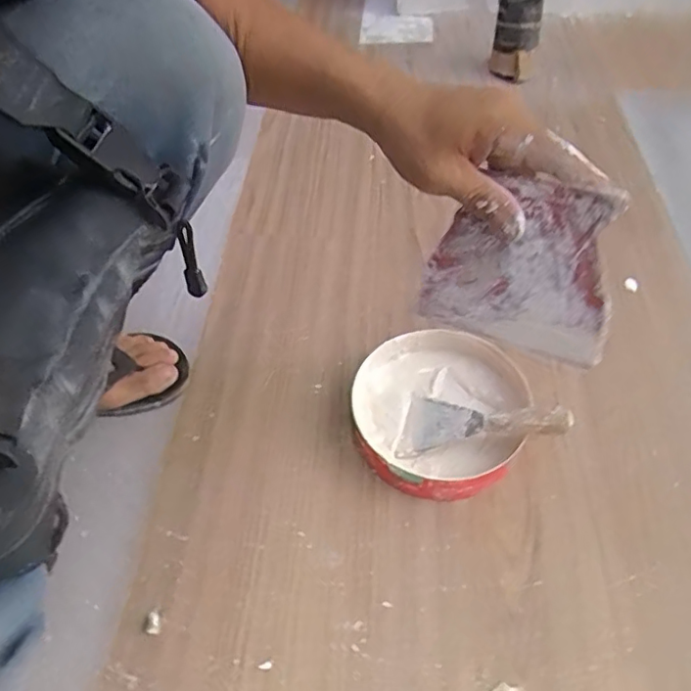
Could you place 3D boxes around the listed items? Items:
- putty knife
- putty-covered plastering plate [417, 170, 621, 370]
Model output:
[{"bbox_3d":[0.134,0.080,0.583,0.167,0.021,0.069,-6,46,30],"label":"putty knife"},{"bbox_3d":[0.113,-0.051,0.388,0.123,0.107,0.008,23,25,26],"label":"putty-covered plastering plate"}]

